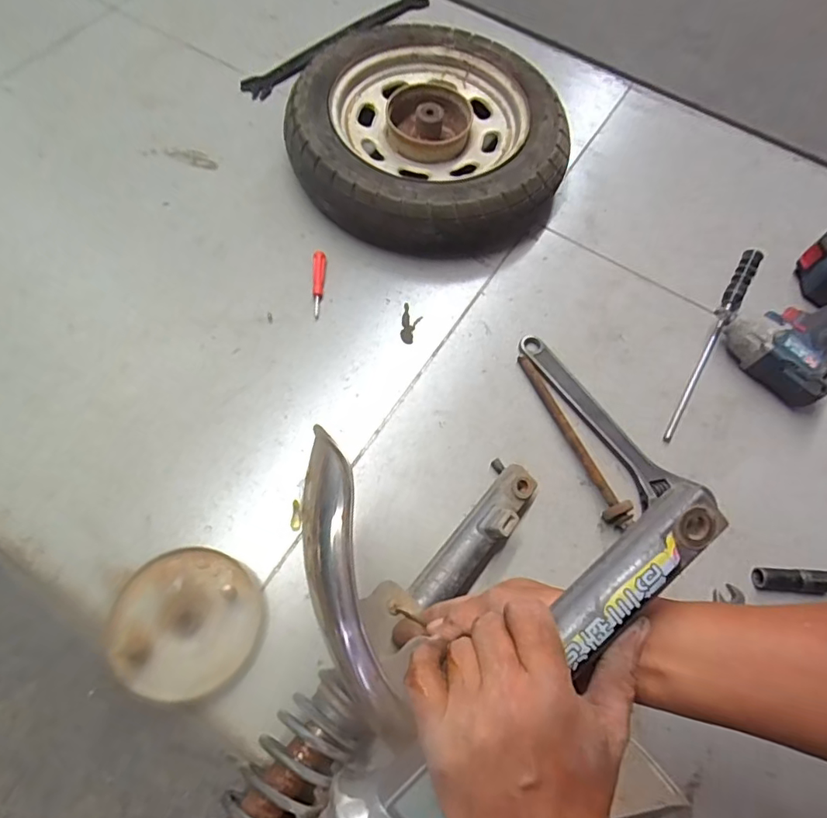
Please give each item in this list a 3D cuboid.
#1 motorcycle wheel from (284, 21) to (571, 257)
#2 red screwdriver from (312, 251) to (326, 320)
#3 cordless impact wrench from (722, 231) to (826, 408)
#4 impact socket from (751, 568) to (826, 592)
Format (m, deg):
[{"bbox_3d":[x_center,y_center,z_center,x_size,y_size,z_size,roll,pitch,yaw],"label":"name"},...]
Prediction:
[{"bbox_3d":[0.031,-0.400,0.719,0.359,0.078,0.369,1,66,-3],"label":"motorcycle wheel"},{"bbox_3d":[-0.121,-0.158,0.653,0.016,0.014,0.096,0,66,-3],"label":"red screwdriver"},{"bbox_3d":[0.503,-0.123,0.639,0.243,0.073,0.126,-40,74,-19],"label":"cordless impact wrench"},{"bbox_3d":[0.390,0.175,0.526,0.082,0.017,0.022,2,66,-2],"label":"impact socket"}]

